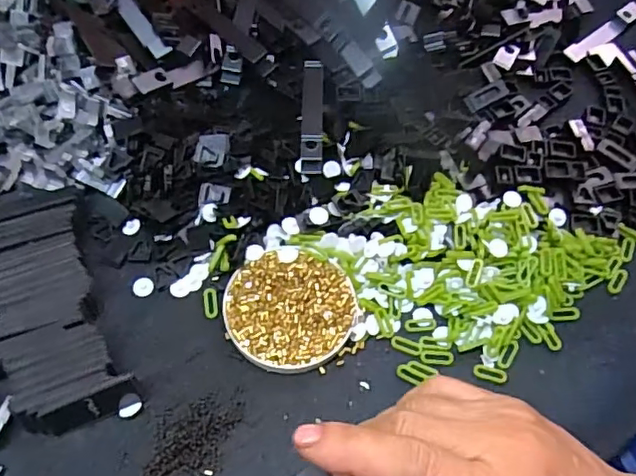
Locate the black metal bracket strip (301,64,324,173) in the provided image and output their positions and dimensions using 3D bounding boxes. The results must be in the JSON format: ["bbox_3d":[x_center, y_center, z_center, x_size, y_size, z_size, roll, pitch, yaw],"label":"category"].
[{"bbox_3d":[-0.004,-0.090,0.395,0.014,0.011,0.099,2,60,-2],"label":"black metal bracket strip"}]

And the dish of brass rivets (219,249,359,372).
[{"bbox_3d":[-0.016,0.043,0.337,0.074,0.013,0.069,1,60,-2],"label":"dish of brass rivets"}]

